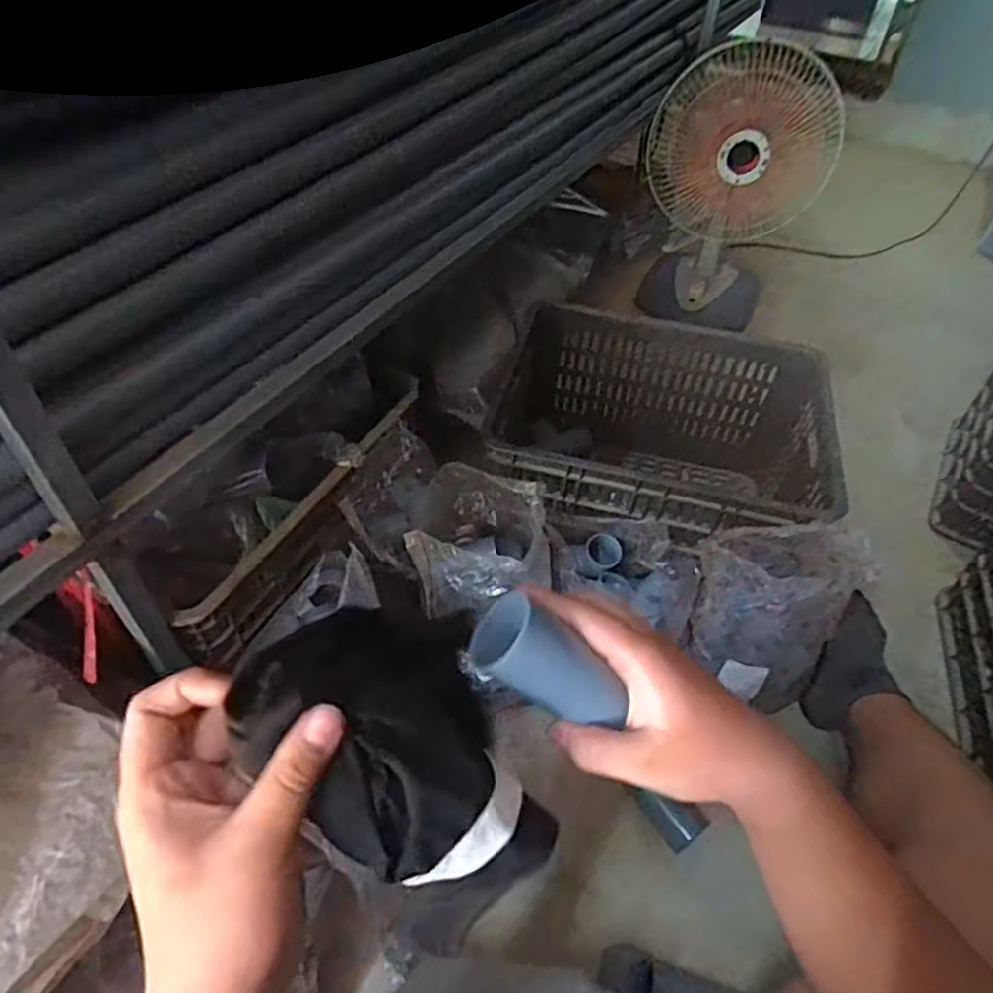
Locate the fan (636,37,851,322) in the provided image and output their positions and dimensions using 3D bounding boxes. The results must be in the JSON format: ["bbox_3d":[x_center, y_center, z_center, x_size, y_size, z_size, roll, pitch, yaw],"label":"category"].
[{"bbox_3d":[0.509,-0.661,1.481,0.325,0.520,0.247,-9,48,-12],"label":"fan"}]

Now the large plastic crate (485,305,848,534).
[{"bbox_3d":[0.231,-0.046,1.032,0.459,0.277,0.363,13,48,8],"label":"large plastic crate"}]

